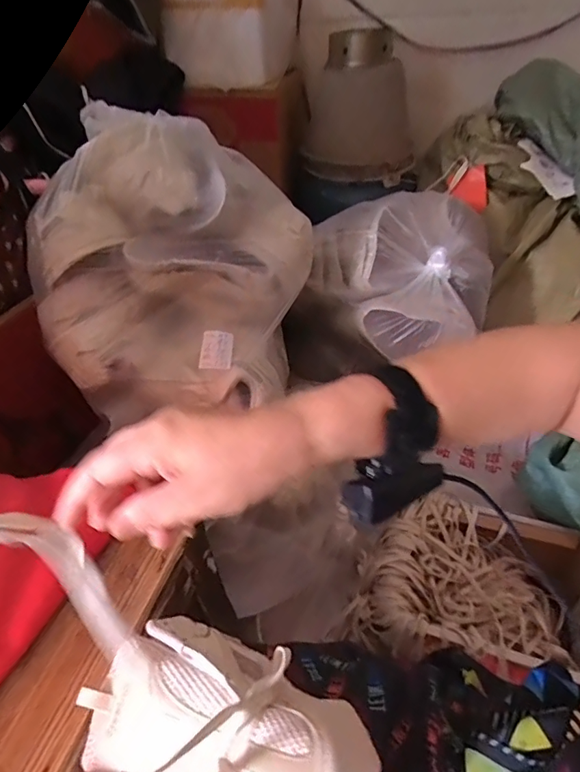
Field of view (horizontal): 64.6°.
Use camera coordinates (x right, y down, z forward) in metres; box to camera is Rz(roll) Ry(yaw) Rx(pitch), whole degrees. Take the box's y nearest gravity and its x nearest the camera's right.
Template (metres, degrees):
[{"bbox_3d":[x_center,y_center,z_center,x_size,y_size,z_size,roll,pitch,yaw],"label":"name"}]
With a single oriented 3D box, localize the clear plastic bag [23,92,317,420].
[{"bbox_3d":[-0.145,-0.149,0.599,0.297,0.304,0.284,7,41,12],"label":"clear plastic bag"}]

